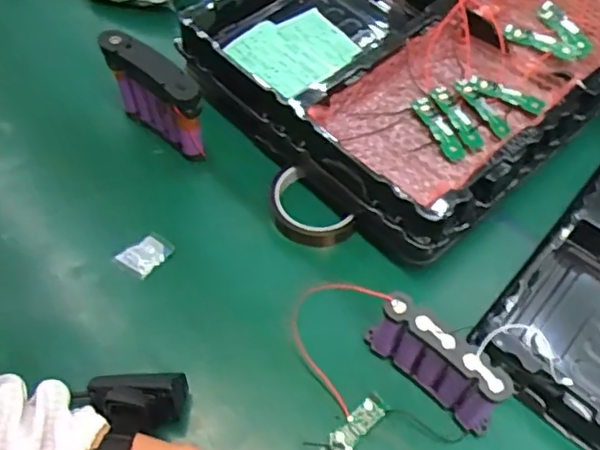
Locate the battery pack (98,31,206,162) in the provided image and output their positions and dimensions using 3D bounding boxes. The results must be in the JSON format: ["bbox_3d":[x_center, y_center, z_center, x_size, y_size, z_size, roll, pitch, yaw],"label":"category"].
[{"bbox_3d":[-0.143,-0.124,0.613,0.125,0.107,0.024,36,61,20],"label":"battery pack"}]

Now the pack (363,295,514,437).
[{"bbox_3d":[0.105,0.107,0.484,0.112,0.072,0.021,38,62,21],"label":"pack"}]

